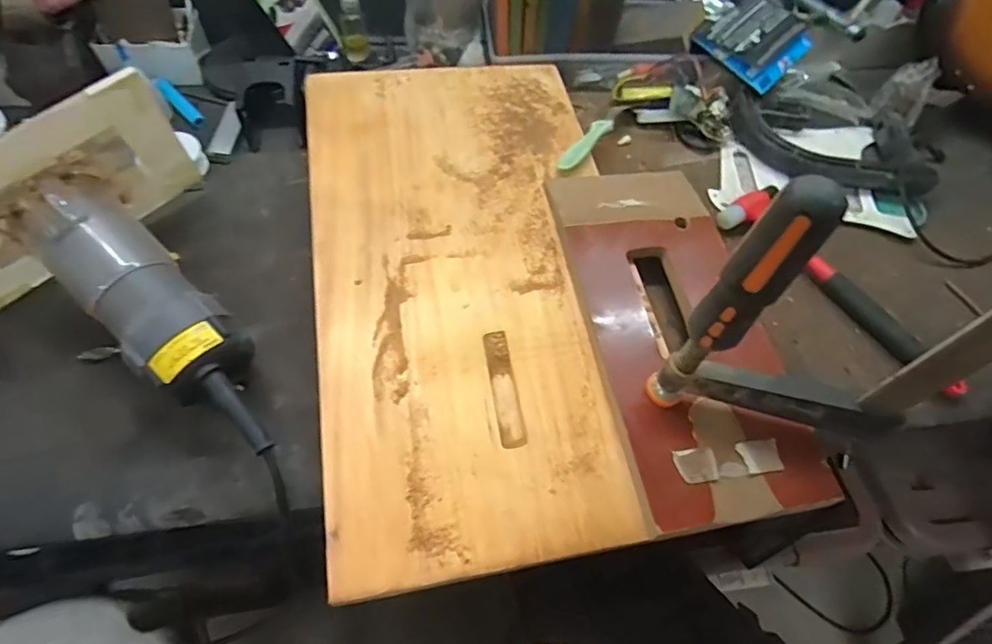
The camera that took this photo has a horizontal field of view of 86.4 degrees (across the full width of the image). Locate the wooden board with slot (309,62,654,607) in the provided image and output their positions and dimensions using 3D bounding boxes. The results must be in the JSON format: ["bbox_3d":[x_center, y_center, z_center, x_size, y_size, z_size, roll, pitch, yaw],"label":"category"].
[{"bbox_3d":[-0.026,-0.061,0.481,0.263,0.020,0.517,-8,61,-7],"label":"wooden board with slot"}]

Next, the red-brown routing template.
[{"bbox_3d":[0.161,-0.007,0.456,0.162,0.012,0.333,-8,61,-7],"label":"red-brown routing template"}]

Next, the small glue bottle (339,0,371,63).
[{"bbox_3d":[-0.174,-0.364,0.637,0.032,0.099,0.024,-11,61,-9],"label":"small glue bottle"}]

